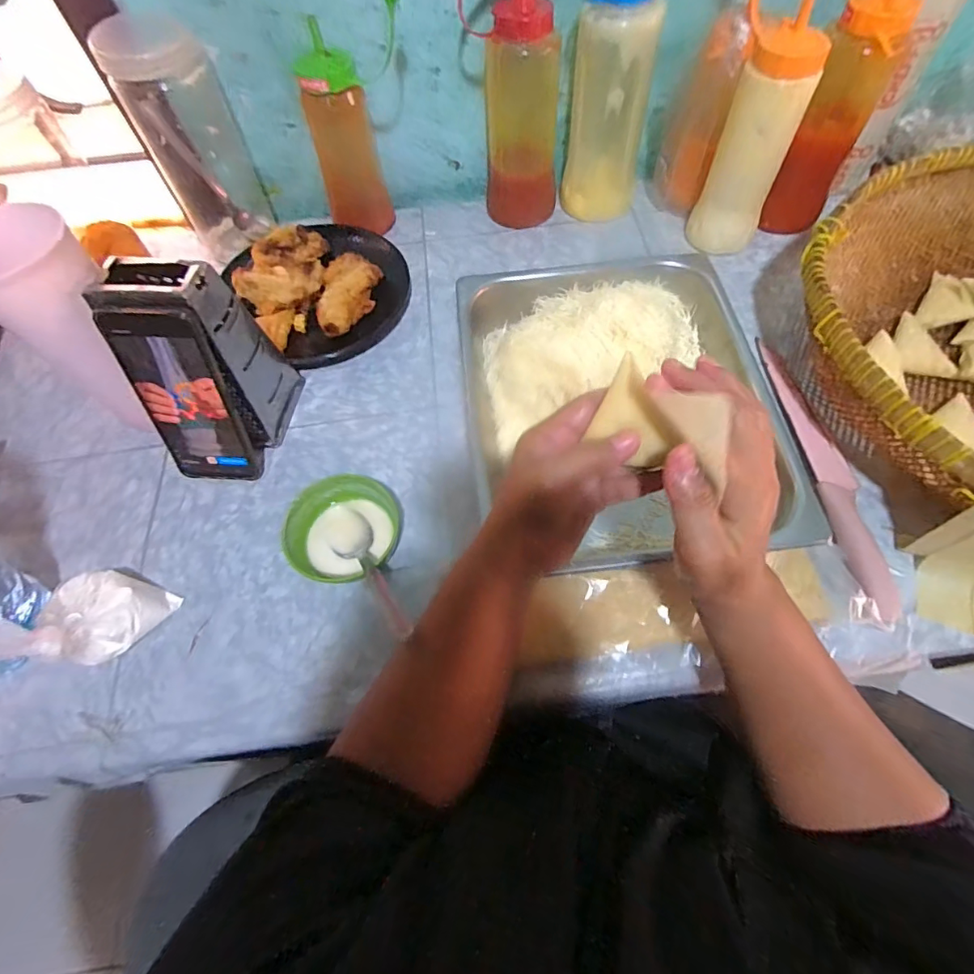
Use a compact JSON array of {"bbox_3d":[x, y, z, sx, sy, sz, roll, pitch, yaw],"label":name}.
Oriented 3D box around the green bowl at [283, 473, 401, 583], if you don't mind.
[{"bbox_3d":[-0.119,0.038,0.426,0.095,0.050,0.083,-26,65,-10],"label":"green bowl"}]

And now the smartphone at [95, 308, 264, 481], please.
[{"bbox_3d":[-0.257,-0.072,0.426,0.078,0.160,0.016,-2,42,2],"label":"smartphone"}]

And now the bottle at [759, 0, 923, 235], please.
[{"bbox_3d":[0.352,-0.372,0.514,0.070,0.204,0.071,31,69,17],"label":"bottle"}]

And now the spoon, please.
[{"bbox_3d":[-0.095,0.064,0.397,0.035,0.019,0.141,-32,41,-13],"label":"spoon"}]

